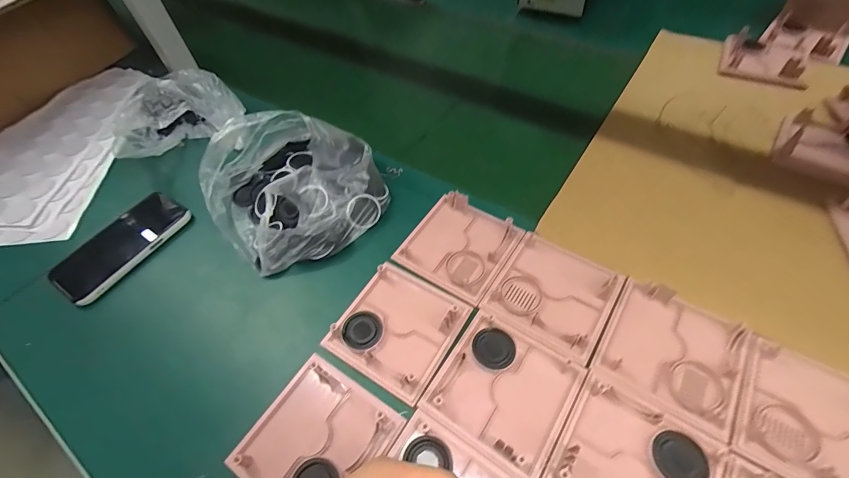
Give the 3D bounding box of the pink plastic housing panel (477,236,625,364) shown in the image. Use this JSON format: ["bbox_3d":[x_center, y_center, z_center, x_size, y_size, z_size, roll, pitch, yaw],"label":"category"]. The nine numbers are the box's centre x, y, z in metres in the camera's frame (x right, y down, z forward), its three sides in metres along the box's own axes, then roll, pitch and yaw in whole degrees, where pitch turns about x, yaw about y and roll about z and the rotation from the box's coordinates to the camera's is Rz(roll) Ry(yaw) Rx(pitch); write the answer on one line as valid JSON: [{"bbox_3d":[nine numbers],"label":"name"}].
[{"bbox_3d":[0.126,0.050,0.378,0.108,0.013,0.102,28,61,23],"label":"pink plastic housing panel"}]

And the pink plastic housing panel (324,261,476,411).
[{"bbox_3d":[-0.026,0.081,0.369,0.106,0.020,0.106,26,61,22],"label":"pink plastic housing panel"}]

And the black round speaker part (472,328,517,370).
[{"bbox_3d":[0.063,0.100,0.353,0.037,0.005,0.035,-3,54,4],"label":"black round speaker part"}]

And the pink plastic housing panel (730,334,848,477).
[{"bbox_3d":[0.305,0.142,0.291,0.108,0.015,0.106,27,61,22],"label":"pink plastic housing panel"}]

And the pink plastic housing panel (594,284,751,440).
[{"bbox_3d":[0.217,0.096,0.336,0.104,0.013,0.100,28,61,23],"label":"pink plastic housing panel"}]

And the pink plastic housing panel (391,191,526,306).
[{"bbox_3d":[0.037,0.003,0.418,0.107,0.016,0.103,27,61,22],"label":"pink plastic housing panel"}]

